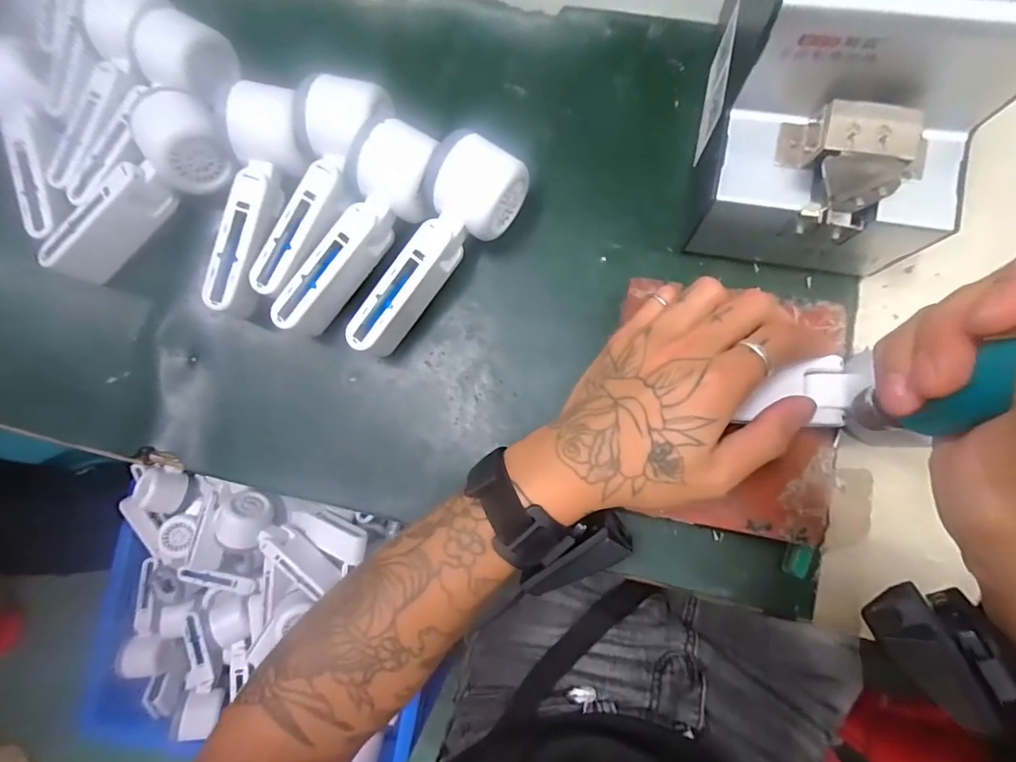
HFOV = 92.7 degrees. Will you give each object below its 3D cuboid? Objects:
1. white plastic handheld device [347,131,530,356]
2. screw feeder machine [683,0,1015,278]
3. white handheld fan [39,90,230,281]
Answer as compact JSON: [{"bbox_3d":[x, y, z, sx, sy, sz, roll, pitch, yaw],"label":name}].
[{"bbox_3d":[-0.052,-0.088,0.338,0.056,0.052,0.165,35,87,10],"label":"white plastic handheld device"},{"bbox_3d":[0.191,-0.170,0.270,0.122,0.144,0.171,12,83,8],"label":"screw feeder machine"},{"bbox_3d":[-0.278,-0.142,0.364,0.161,0.040,0.050,-40,80,-1],"label":"white handheld fan"}]

